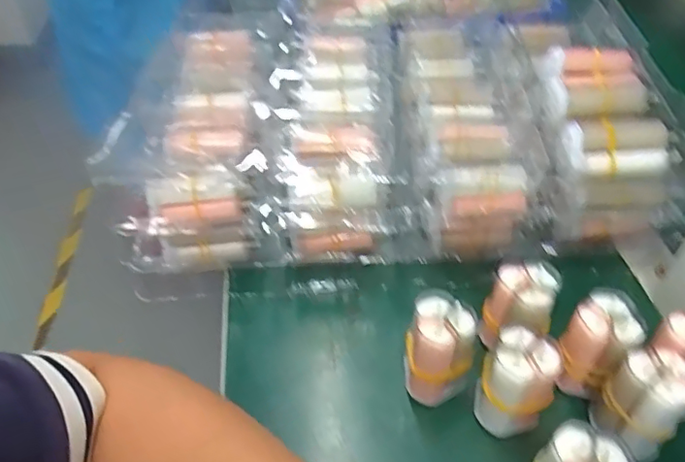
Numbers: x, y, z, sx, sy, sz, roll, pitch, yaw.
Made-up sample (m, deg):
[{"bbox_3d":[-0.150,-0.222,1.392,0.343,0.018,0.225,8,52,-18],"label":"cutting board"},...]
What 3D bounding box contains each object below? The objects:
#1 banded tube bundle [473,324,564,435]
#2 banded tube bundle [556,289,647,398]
[{"bbox_3d":[0.095,0.085,0.303,0.036,0.059,0.032,25,51,24],"label":"banded tube bundle"},{"bbox_3d":[0.147,0.068,0.321,0.034,0.060,0.034,33,54,29],"label":"banded tube bundle"}]

